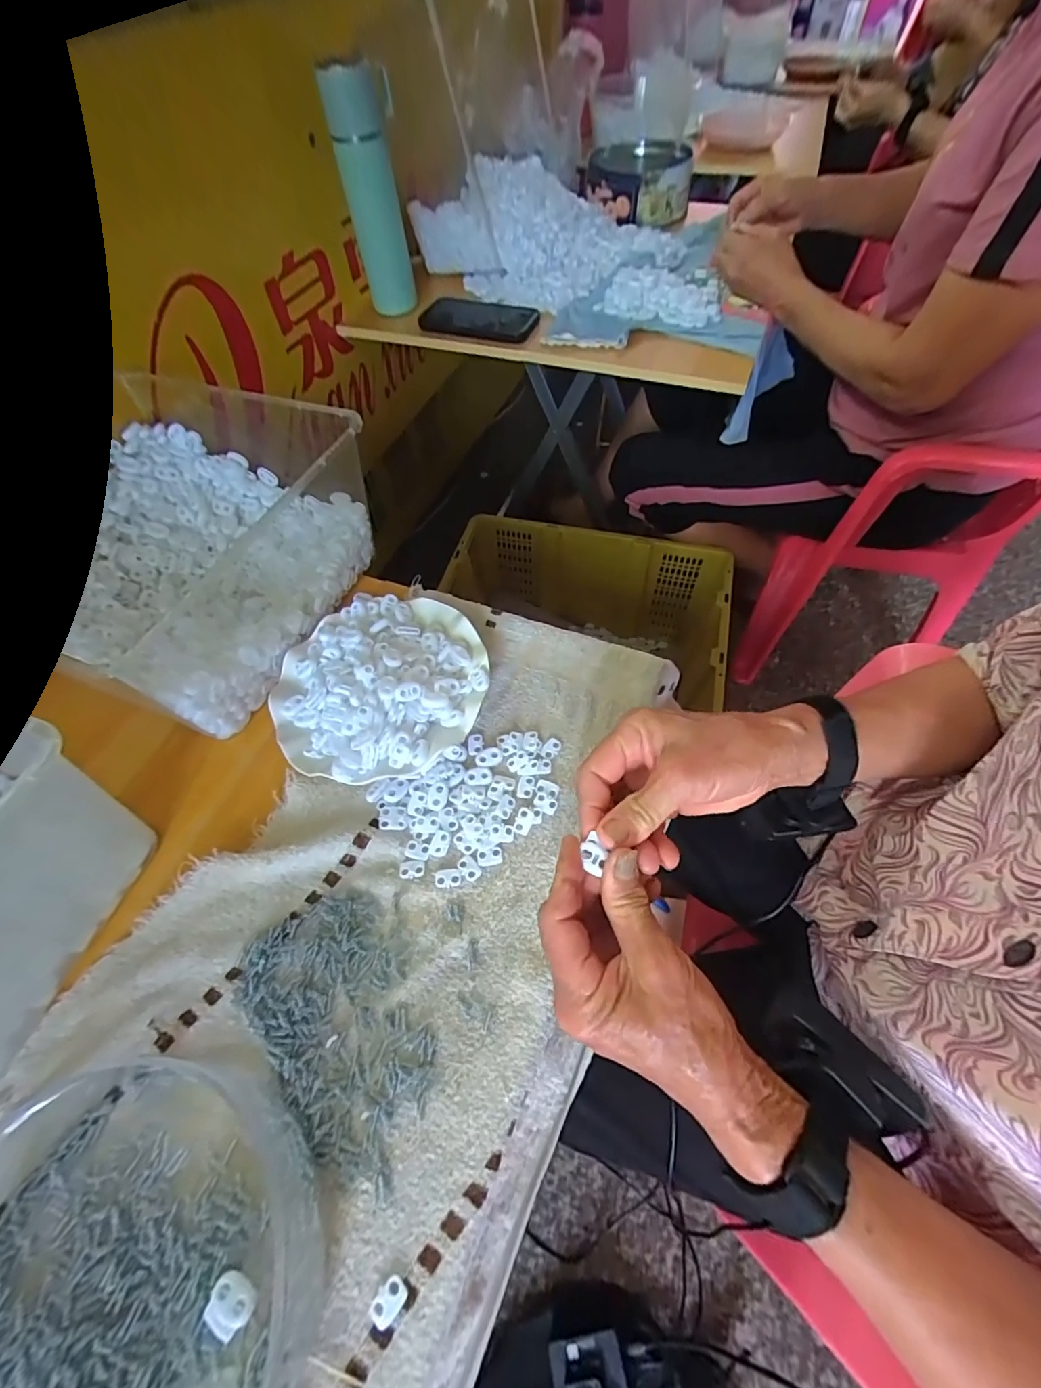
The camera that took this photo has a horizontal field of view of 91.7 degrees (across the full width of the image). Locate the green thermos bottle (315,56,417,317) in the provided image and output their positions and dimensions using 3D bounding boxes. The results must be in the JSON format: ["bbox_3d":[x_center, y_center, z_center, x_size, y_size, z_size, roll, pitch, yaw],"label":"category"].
[{"bbox_3d":[-0.198,-0.669,0.691,0.075,0.243,0.064,-16,59,-6],"label":"green thermos bottle"}]

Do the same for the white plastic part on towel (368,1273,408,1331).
[{"bbox_3d":[-0.067,0.310,0.258,0.013,0.004,0.020,36,67,22],"label":"white plastic part on towel"}]

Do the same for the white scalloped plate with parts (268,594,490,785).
[{"bbox_3d":[-0.121,-0.013,0.440,0.181,0.043,0.177,-1,59,2],"label":"white scalloped plate with parts"}]

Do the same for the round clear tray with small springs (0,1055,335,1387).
[{"bbox_3d":[-0.225,0.304,0.242,0.223,0.052,0.210,-1,59,2],"label":"round clear tray with small springs"}]

